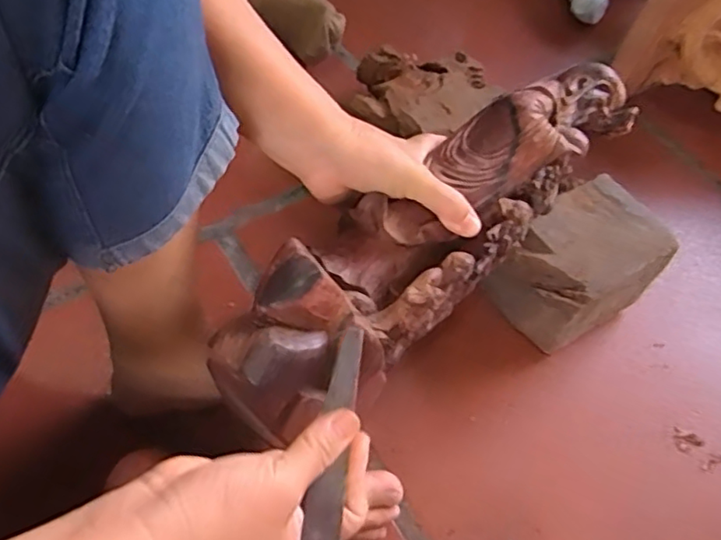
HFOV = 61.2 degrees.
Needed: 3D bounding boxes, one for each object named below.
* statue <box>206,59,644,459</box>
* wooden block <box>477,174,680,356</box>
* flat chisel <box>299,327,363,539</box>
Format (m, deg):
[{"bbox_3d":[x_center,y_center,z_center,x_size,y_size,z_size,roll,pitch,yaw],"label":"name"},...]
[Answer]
[{"bbox_3d":[0.073,-0.041,0.440,0.082,0.102,0.400,40,65,20],"label":"statue"},{"bbox_3d":[0.188,-0.001,0.557,0.143,0.099,0.109,-34,66,-23],"label":"wooden block"},{"bbox_3d":[-0.016,0.112,0.321,0.020,0.011,0.170,8,61,0],"label":"flat chisel"}]

